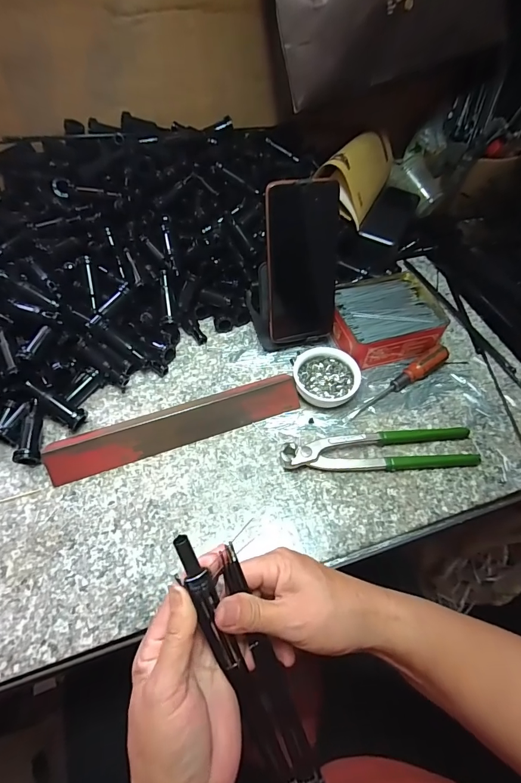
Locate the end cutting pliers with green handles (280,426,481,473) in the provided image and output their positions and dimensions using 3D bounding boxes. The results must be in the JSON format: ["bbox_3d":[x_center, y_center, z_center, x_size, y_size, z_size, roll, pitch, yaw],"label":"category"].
[{"bbox_3d":[0.121,0.060,0.394,0.197,0.018,0.043,-5,56,-4],"label":"end cutting pliers with green handles"}]

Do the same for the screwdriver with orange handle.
[{"bbox_3d":[0.155,-0.009,0.438,0.152,0.020,0.019,-30,61,-19],"label":"screwdriver with orange handle"}]

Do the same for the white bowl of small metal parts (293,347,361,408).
[{"bbox_3d":[0.073,-0.016,0.439,0.071,0.024,0.067,0,56,-1],"label":"white bowl of small metal parts"}]

